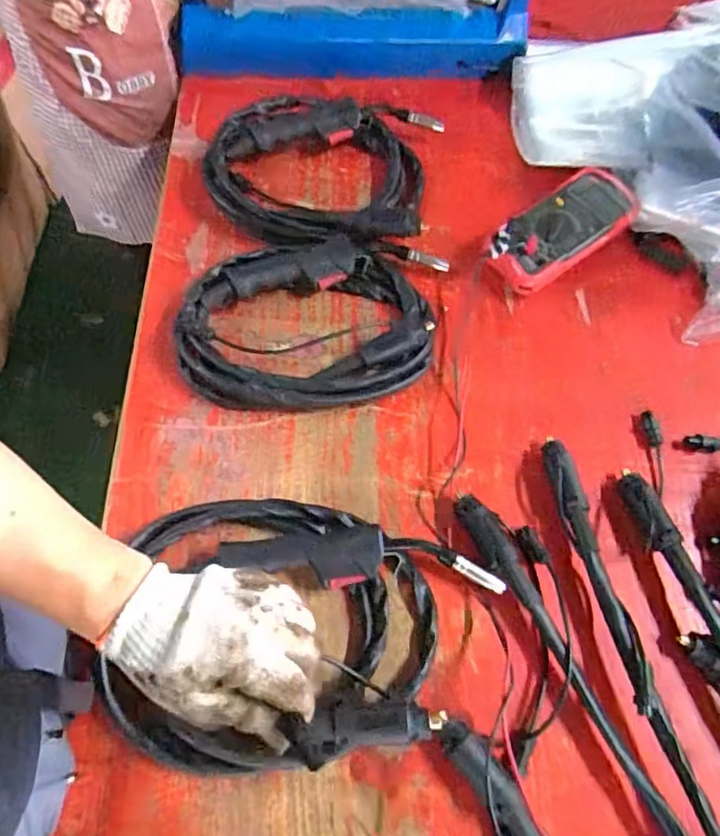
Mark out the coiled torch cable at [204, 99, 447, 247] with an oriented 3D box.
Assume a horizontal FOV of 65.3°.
[{"bbox_3d":[-0.055,-0.336,0.763,0.305,0.044,0.250,5,66,2],"label":"coiled torch cable"}]

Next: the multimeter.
[{"bbox_3d":[0.247,-0.235,0.712,0.209,0.051,0.099,-34,70,-14],"label":"multimeter"}]

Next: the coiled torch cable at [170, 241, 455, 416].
[{"bbox_3d":[-0.056,-0.114,0.655,0.301,0.047,0.222,-1,66,-1],"label":"coiled torch cable"}]

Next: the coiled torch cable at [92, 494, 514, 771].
[{"bbox_3d":[-0.052,0.192,0.518,0.343,0.043,0.230,3,66,1],"label":"coiled torch cable"}]

